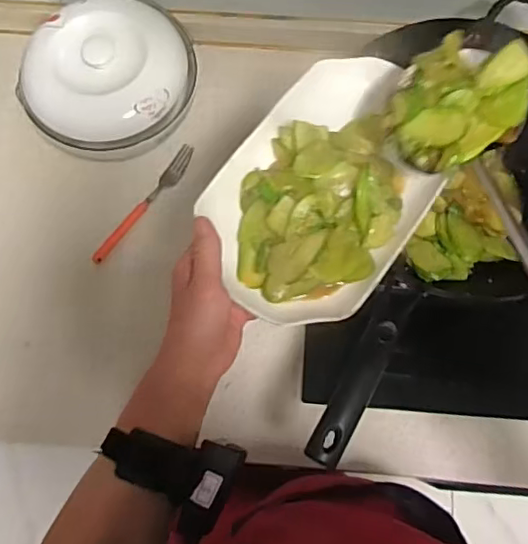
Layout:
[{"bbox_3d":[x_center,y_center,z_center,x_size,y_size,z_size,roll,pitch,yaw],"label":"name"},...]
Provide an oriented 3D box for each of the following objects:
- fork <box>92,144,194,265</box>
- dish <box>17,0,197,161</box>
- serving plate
[{"bbox_3d":[-0.154,-0.089,0.767,0.022,0.013,0.195,35,76,10],"label":"fork"},{"bbox_3d":[-0.190,-0.241,0.746,0.188,0.100,0.197,0,72,0],"label":"dish"},{"bbox_3d":[0.057,-0.074,0.512,0.161,0.042,0.250,34,75,10],"label":"serving plate"}]

